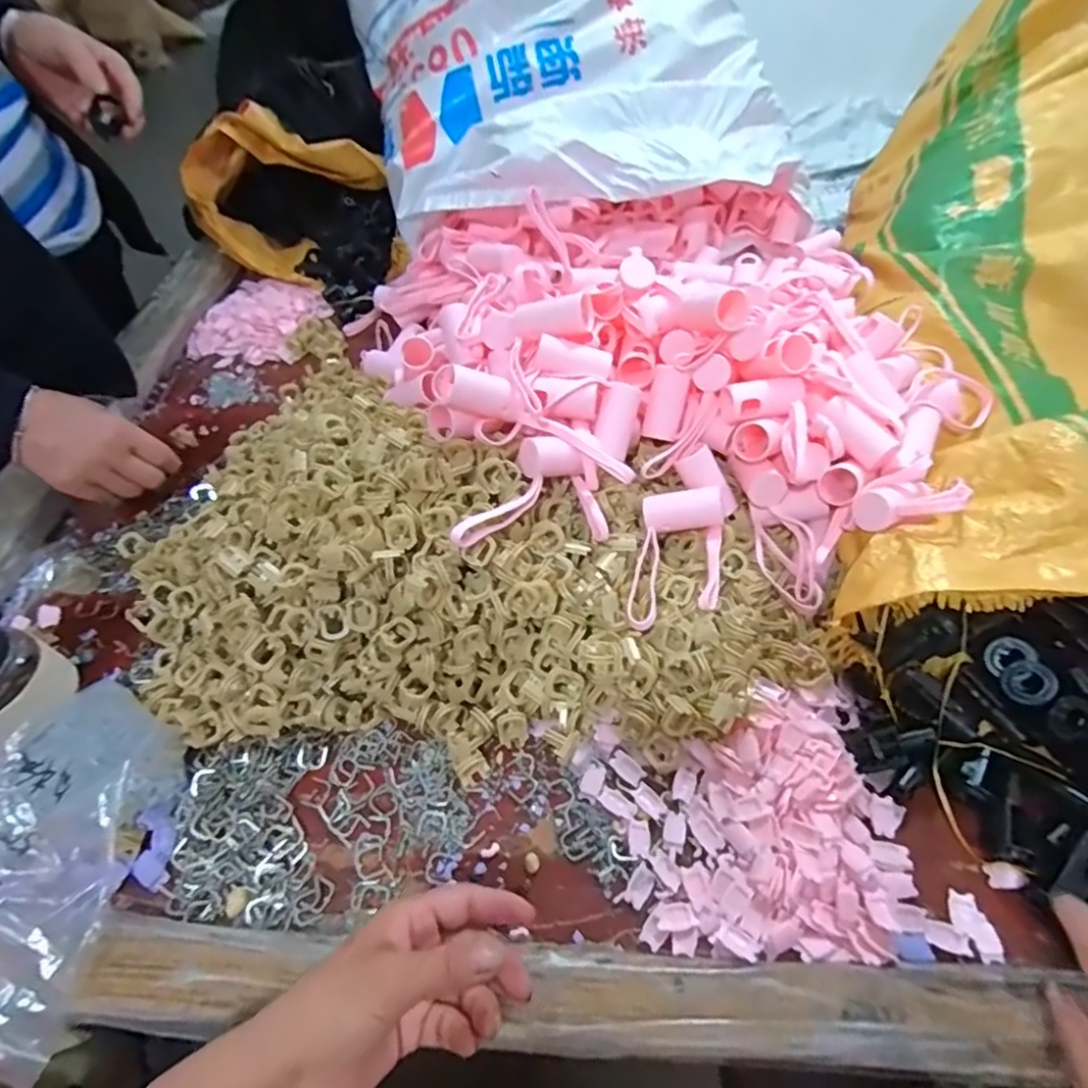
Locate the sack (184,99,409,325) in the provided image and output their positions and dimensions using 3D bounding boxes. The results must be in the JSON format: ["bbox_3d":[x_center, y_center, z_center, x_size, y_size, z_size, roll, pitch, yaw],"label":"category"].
[{"bbox_3d":[-0.329,-0.452,0.811,0.326,0.151,0.184,26,59,21],"label":"sack"}]

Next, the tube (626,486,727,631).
[{"bbox_3d":[0.105,0.008,0.468,0.066,0.027,0.131,8,55,10],"label":"tube"}]

